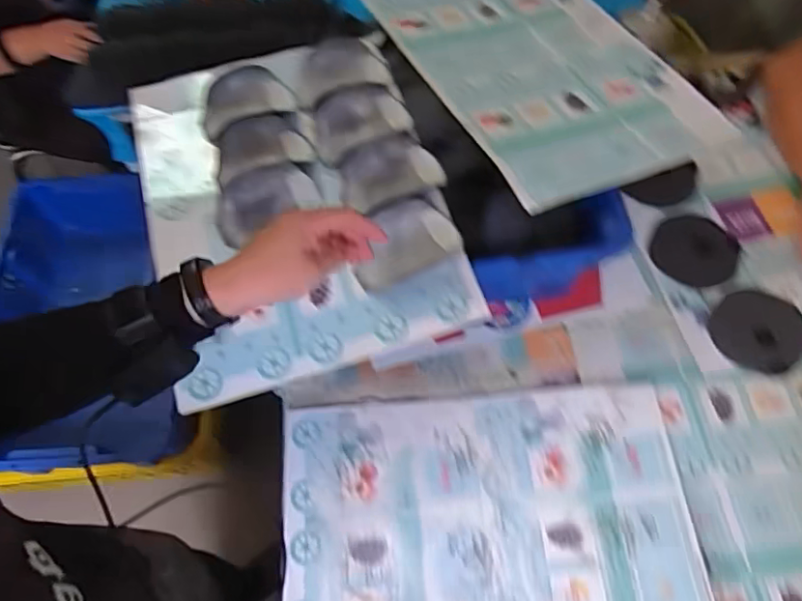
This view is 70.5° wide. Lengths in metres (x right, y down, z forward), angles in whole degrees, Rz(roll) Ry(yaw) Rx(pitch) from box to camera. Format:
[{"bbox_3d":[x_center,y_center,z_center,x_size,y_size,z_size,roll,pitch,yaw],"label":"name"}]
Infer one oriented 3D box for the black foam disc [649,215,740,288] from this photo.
[{"bbox_3d":[0.483,-0.085,0.931,0.134,0.008,0.127,-1,63,1],"label":"black foam disc"}]

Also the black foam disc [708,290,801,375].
[{"bbox_3d":[0.557,0.046,0.886,0.149,0.007,0.138,-39,69,-17],"label":"black foam disc"}]

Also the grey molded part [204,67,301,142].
[{"bbox_3d":[-0.225,-0.293,0.825,0.131,0.039,0.101,-18,62,-8],"label":"grey molded part"}]

